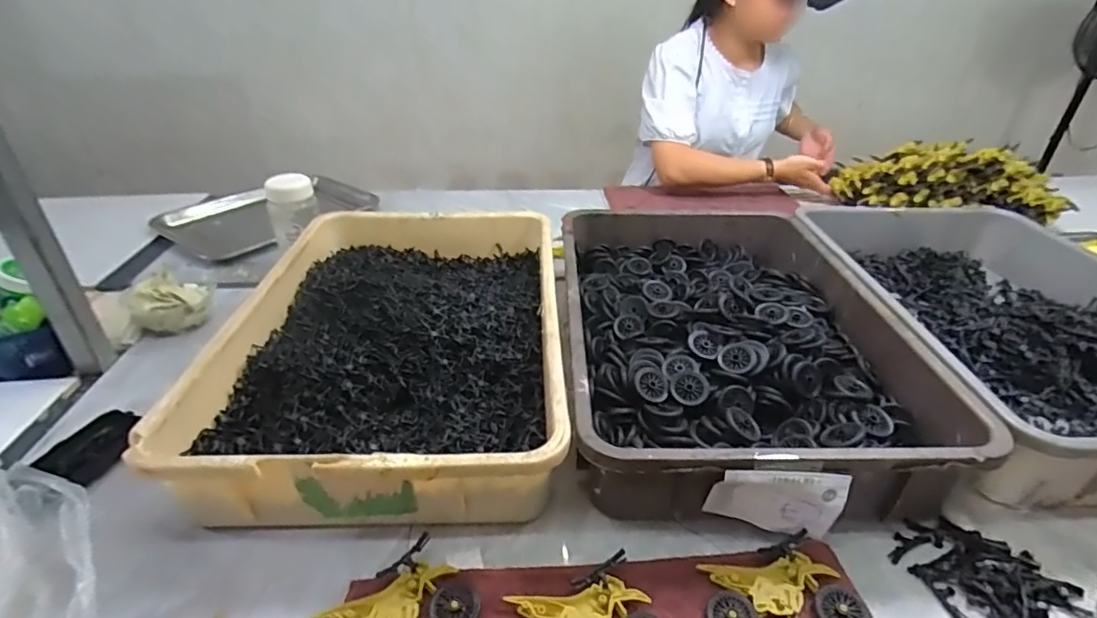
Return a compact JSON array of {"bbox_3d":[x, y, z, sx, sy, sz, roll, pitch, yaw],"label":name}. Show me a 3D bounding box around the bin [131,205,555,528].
[{"bbox_3d":[-0.169,0.011,0.656,0.344,0.094,0.512,0,36,-2],"label":"bin"}]

